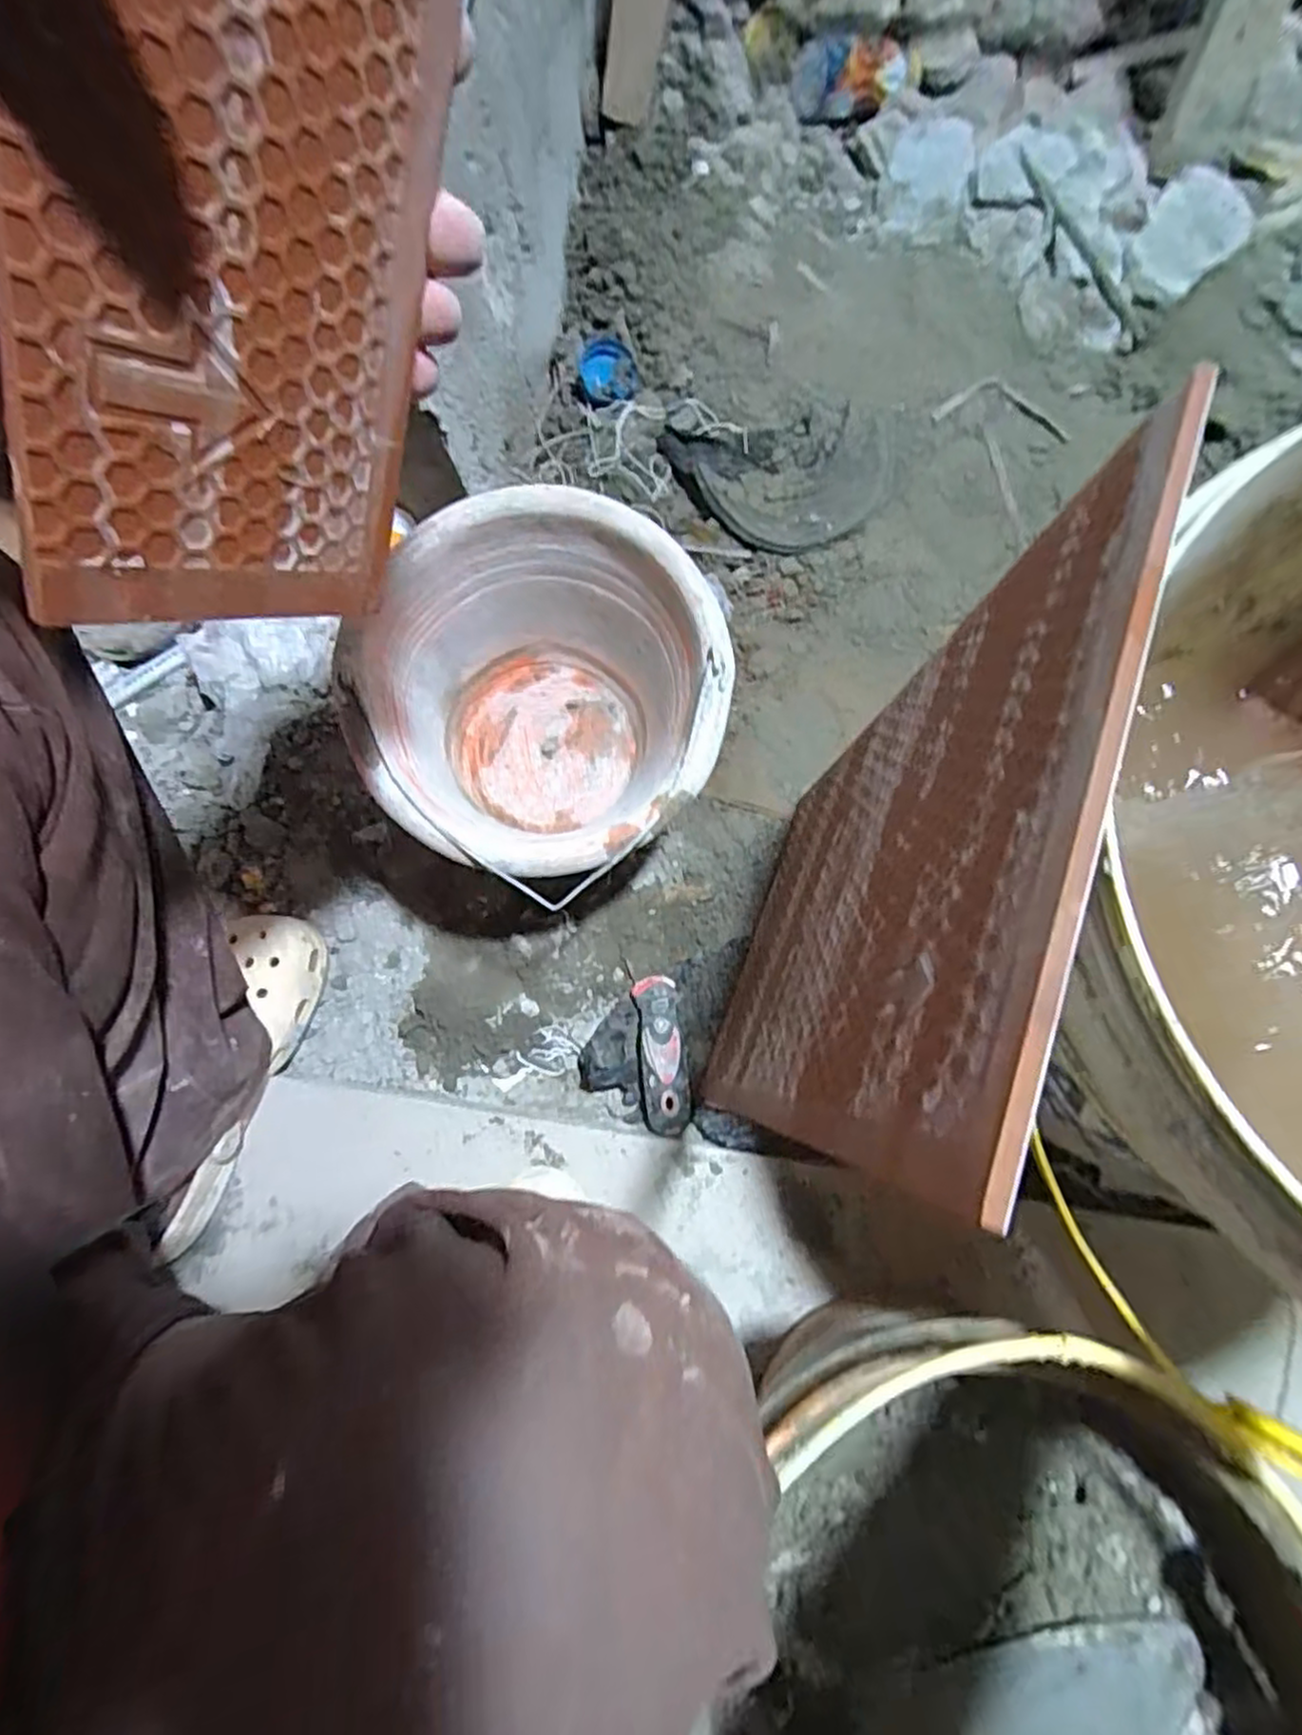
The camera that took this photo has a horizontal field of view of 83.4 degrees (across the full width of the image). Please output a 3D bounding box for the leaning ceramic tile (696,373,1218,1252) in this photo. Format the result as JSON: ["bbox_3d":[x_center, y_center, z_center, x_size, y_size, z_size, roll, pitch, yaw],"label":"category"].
[{"bbox_3d":[0.098,0.012,0.366,0.009,0.384,0.240,22,75,1],"label":"leaning ceramic tile"}]

